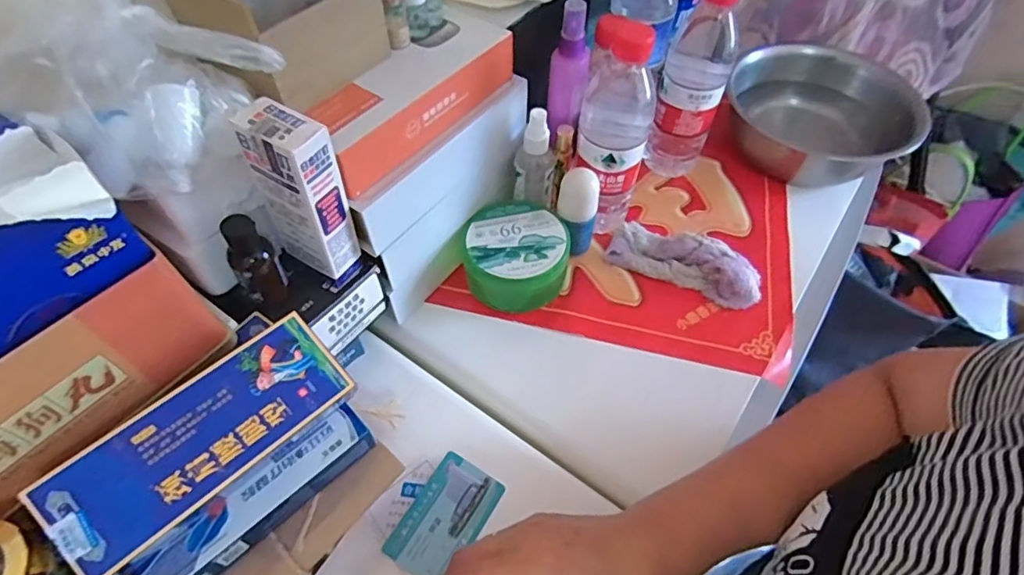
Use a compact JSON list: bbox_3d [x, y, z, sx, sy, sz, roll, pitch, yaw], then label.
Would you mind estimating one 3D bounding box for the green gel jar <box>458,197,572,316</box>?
[{"bbox_3d":[0.003,-0.030,0.509,0.096,0.057,0.098,0,55,0],"label":"green gel jar"}]

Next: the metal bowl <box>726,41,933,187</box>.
[{"bbox_3d":[0.344,-0.192,0.610,0.187,0.084,0.188,0,55,0],"label":"metal bowl"}]

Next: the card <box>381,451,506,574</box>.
[{"bbox_3d":[-0.050,0.171,0.394,0.054,0.004,0.085,28,58,16],"label":"card"}]

